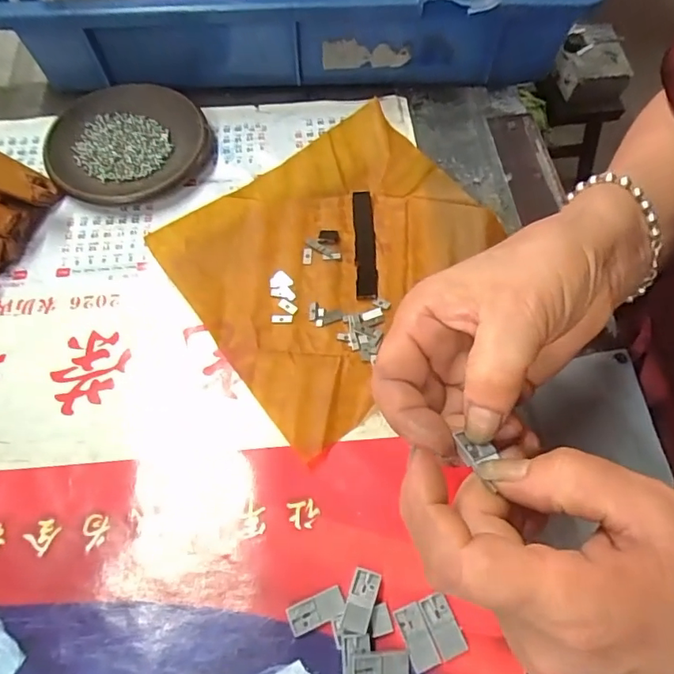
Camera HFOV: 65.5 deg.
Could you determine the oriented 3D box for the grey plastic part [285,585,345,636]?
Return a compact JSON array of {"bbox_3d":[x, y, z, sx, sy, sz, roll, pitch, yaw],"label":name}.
[{"bbox_3d":[-0.010,0.133,0.255,0.027,0.004,0.014,-22,66,-10],"label":"grey plastic part"}]

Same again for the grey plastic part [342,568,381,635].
[{"bbox_3d":[0.012,0.128,0.255,0.013,0.005,0.028,16,53,8],"label":"grey plastic part"}]

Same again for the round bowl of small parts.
[{"bbox_3d":[-0.155,-0.145,0.392,0.113,0.015,0.107,0,64,0],"label":"round bowl of small parts"}]

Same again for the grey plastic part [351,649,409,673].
[{"bbox_3d":[0.020,0.152,0.241,0.027,0.004,0.014,5,63,-11],"label":"grey plastic part"}]

